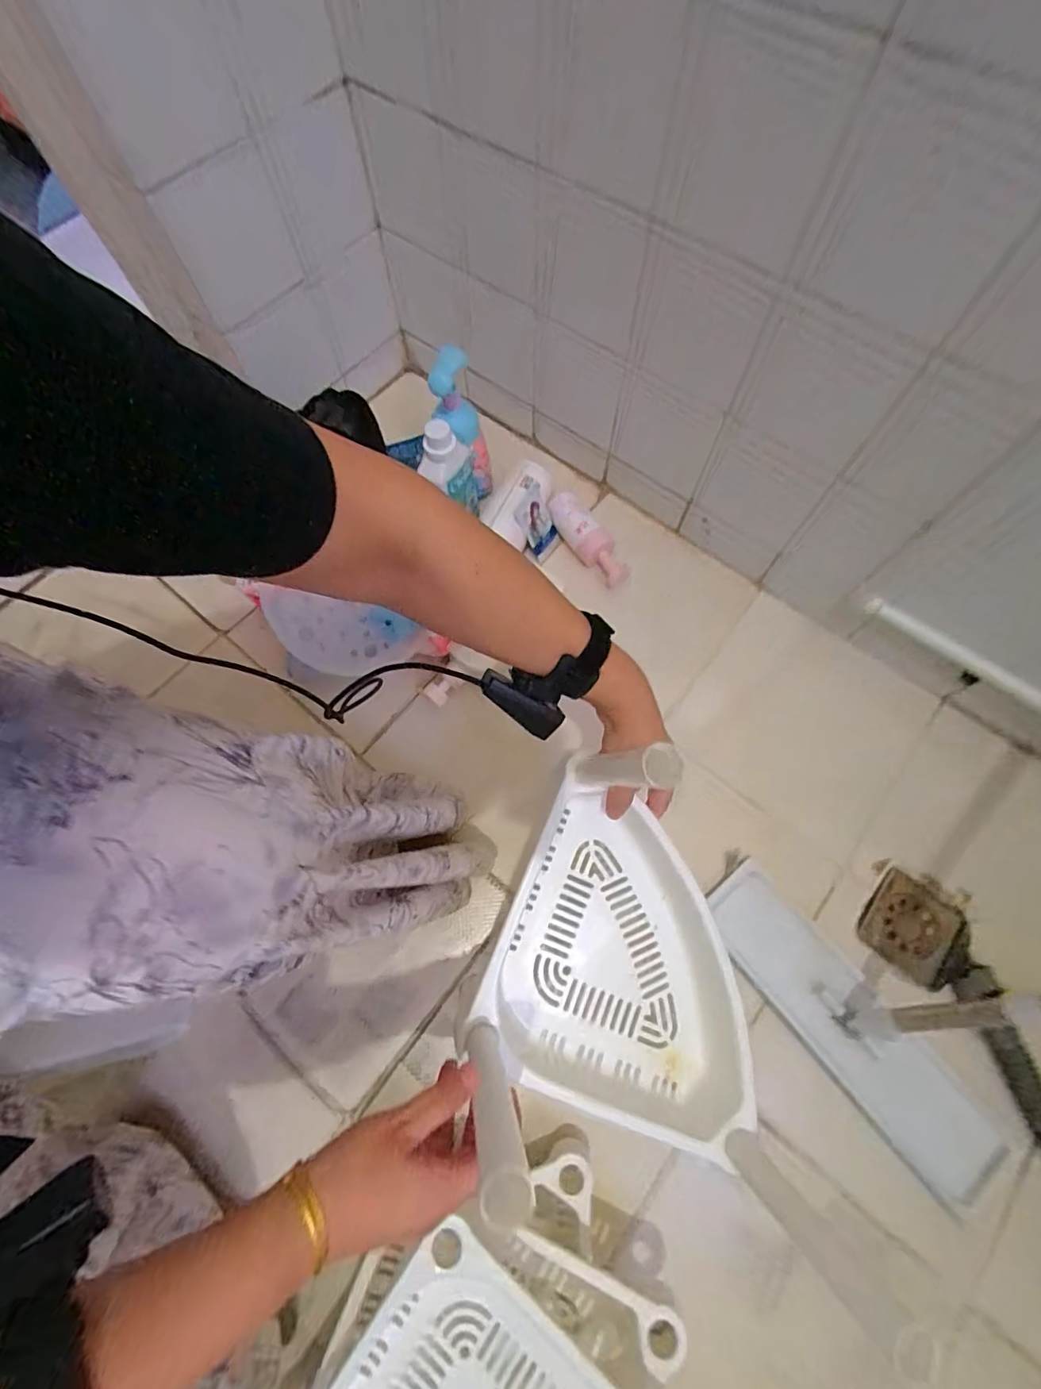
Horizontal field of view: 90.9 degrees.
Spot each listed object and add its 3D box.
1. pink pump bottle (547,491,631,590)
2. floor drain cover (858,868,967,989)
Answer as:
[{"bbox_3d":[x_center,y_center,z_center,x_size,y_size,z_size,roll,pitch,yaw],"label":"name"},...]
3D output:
[{"bbox_3d":[0.110,-0.244,0.802,0.053,0.052,0.167,-40,92,-13],"label":"pink pump bottle"},{"bbox_3d":[0.495,0.294,0.648,0.107,0.014,0.115,39,75,8],"label":"floor drain cover"}]

